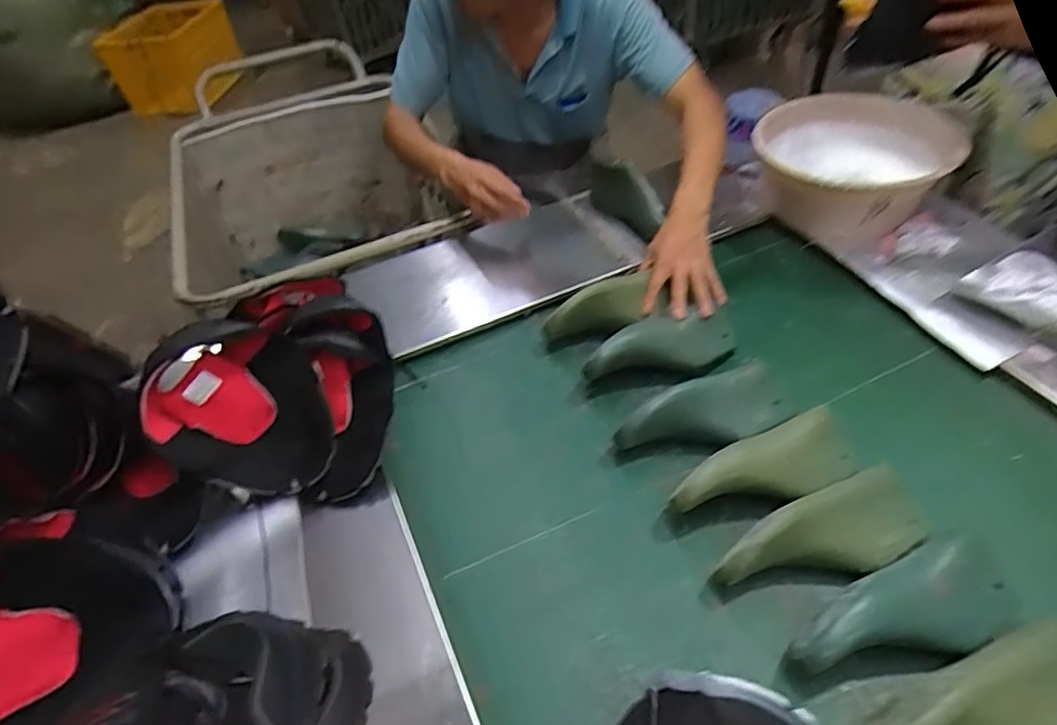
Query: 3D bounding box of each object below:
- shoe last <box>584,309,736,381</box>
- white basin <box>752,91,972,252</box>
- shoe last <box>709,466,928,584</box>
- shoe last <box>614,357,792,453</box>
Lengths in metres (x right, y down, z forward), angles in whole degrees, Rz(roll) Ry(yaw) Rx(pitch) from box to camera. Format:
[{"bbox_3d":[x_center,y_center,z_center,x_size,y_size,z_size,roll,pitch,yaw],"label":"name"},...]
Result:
[{"bbox_3d":[0.188,-0.027,0.859,0.231,0.073,0.084,-11,48,-7],"label":"shoe last"},{"bbox_3d":[0.557,-0.334,1.041,0.319,0.143,0.286,12,50,13],"label":"white basin"},{"bbox_3d":[0.314,0.189,0.646,0.233,0.078,0.096,-16,49,-12],"label":"shoe last"},{"bbox_3d":[0.236,0.067,0.772,0.243,0.066,0.102,-24,51,-18],"label":"shoe last"}]

